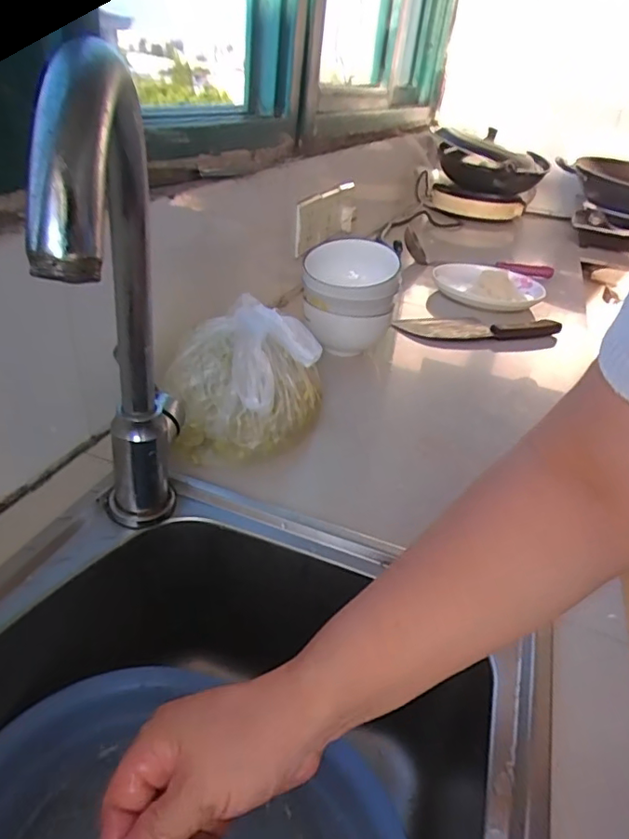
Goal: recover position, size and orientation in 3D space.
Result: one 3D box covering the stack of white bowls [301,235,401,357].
[{"bbox_3d":[0.042,-0.169,0.731,0.122,0.114,0.122,-4,51,-7],"label":"stack of white bowls"}]

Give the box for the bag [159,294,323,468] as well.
[{"bbox_3d":[-0.066,-0.043,0.533,0.149,0.129,0.109,2,32,-7],"label":"bag"}]

